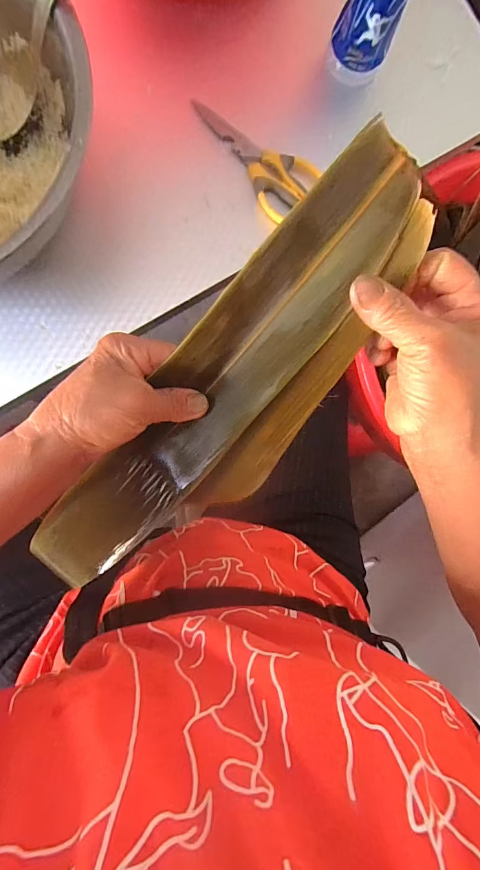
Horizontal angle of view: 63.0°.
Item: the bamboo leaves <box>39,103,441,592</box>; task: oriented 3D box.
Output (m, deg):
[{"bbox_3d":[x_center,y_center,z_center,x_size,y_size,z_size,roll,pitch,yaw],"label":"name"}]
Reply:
[{"bbox_3d":[-0.023,-0.001,0.273,0.095,0.028,0.375,42,113,-3],"label":"bamboo leaves"}]

